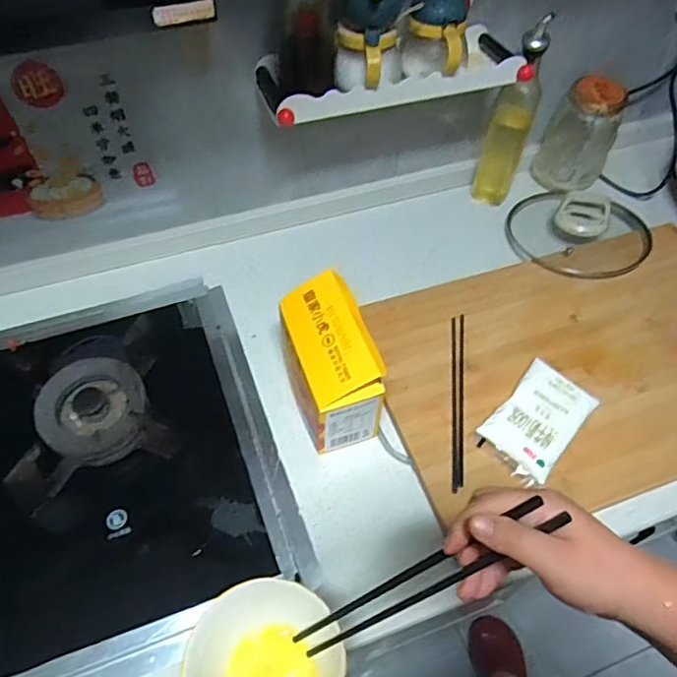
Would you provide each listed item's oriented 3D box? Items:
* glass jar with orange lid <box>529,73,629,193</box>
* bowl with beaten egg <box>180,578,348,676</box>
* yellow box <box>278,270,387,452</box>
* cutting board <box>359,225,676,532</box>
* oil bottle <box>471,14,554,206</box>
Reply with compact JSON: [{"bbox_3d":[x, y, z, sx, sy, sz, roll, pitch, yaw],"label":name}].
[{"bbox_3d":[0.384,-0.319,0.900,0.083,0.156,0.090,-28,60,-20],"label":"glass jar with orange lid"},{"bbox_3d":[-0.056,0.260,0.456,0.120,0.057,0.108,7,55,3],"label":"bowl with beaten egg"},{"bbox_3d":[-0.009,0.030,0.661,0.085,0.143,0.158,-18,57,-14],"label":"yellow box"},{"bbox_3d":[0.335,0.026,0.745,0.549,0.027,0.339,-15,57,-12],"label":"cutting board"},{"bbox_3d":[0.251,-0.308,0.834,0.065,0.272,0.057,-1,55,-3],"label":"oil bottle"}]

